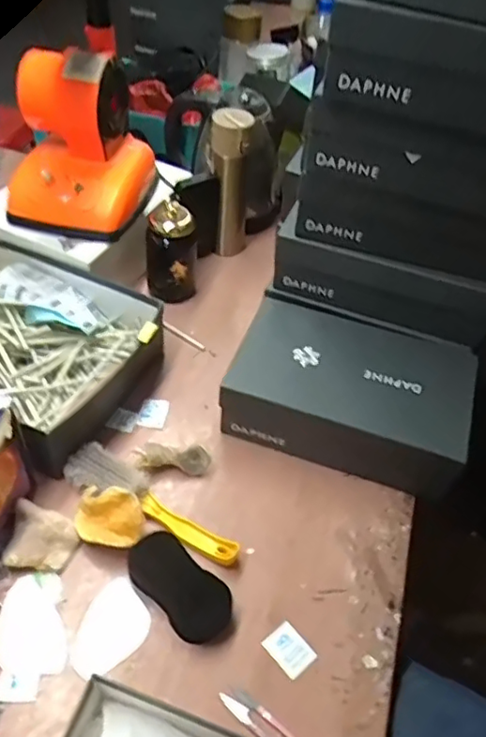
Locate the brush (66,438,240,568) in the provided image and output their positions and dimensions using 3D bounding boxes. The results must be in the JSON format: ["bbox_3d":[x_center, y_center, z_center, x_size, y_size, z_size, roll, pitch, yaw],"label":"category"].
[{"bbox_3d":[-0.104,0.159,0.690,0.225,0.037,0.047,25,50,15],"label":"brush"}]

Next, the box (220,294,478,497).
[{"bbox_3d":[0.137,0.032,0.777,0.289,0.105,0.183,18,49,9],"label":"box"}]

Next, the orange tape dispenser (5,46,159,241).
[{"bbox_3d":[-0.231,-0.317,0.849,0.171,0.220,0.194,16,48,7],"label":"orange tape dispenser"}]

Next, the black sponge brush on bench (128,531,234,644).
[{"bbox_3d":[-0.065,0.232,0.630,0.129,0.036,0.066,38,55,24],"label":"black sponge brush on bench"}]

